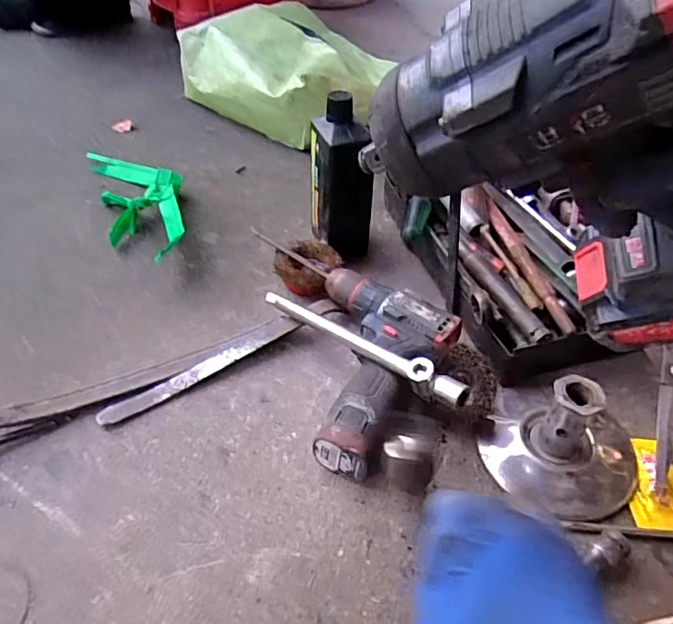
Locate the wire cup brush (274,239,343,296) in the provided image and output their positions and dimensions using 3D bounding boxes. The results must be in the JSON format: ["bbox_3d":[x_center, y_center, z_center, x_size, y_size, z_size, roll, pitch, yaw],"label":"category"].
[{"bbox_3d":[-0.035,-0.054,0.629,0.073,0.035,0.078,3,44,-3],"label":"wire cup brush"}]

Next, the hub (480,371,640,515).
[{"bbox_3d":[0.199,0.098,0.446,0.122,0.068,0.122,3,44,-3],"label":"hub"}]

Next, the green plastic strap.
[{"bbox_3d":[-0.253,-0.150,0.703,0.110,0.033,0.299,-16,48,-21],"label":"green plastic strap"}]

